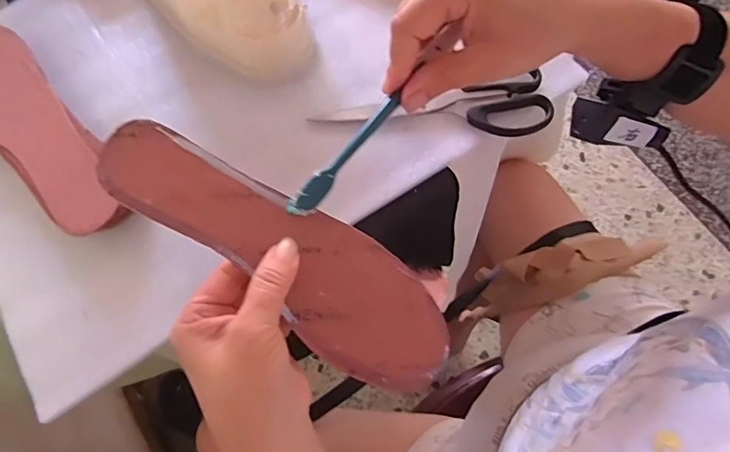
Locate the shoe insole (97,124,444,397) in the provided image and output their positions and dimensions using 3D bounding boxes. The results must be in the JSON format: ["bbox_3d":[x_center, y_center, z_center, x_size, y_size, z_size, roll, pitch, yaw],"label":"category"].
[{"bbox_3d":[-0.047,0.013,0.292,0.226,0.004,0.070,38,82,-3],"label":"shoe insole"}]

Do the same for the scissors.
[{"bbox_3d":[0.061,-0.093,0.420,0.198,0.013,0.063,-10,69,-4],"label":"scissors"}]

